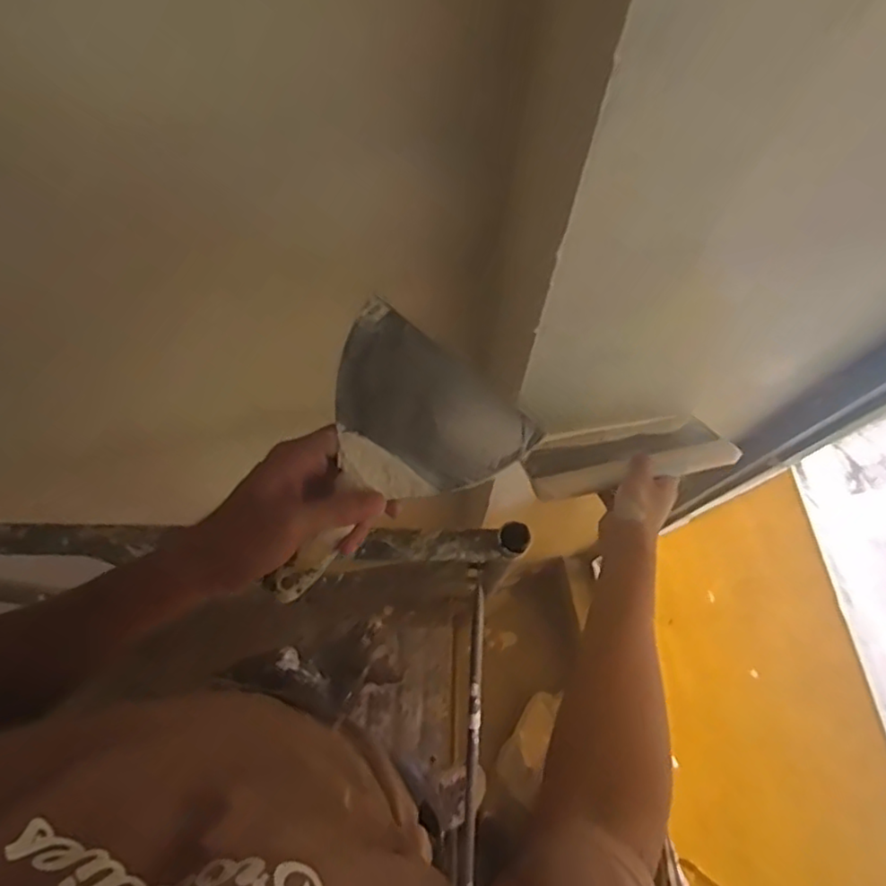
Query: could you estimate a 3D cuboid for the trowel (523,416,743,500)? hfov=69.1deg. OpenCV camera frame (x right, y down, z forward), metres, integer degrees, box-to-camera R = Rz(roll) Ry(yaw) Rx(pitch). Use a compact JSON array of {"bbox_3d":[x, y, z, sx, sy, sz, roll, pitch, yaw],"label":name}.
[{"bbox_3d":[0.224,0.017,0.793,0.246,0.120,0.030,-13,112,-9],"label":"trowel"}]

